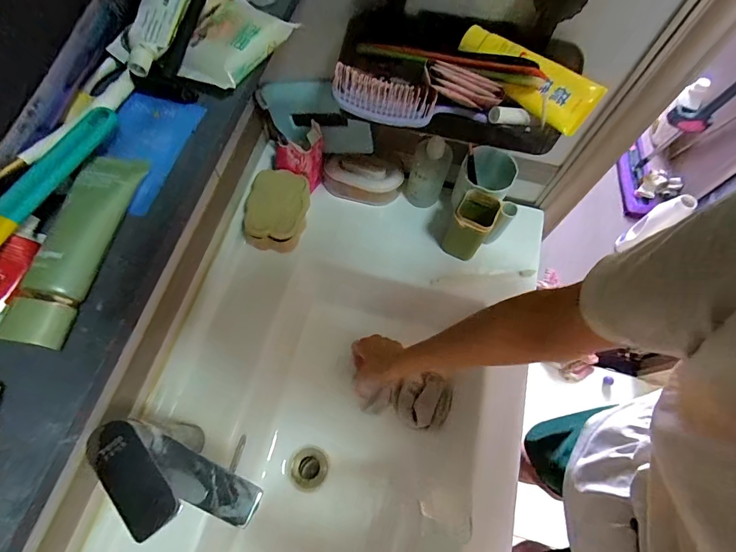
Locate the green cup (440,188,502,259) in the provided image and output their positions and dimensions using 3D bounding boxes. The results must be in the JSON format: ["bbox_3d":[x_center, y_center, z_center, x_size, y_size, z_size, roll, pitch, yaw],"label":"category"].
[{"bbox_3d":[0.158,-0.078,0.612,0.060,0.103,0.062,25,69,8],"label":"green cup"}]

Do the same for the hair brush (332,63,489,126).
[{"bbox_3d":[0.045,-0.195,0.434,0.165,0.024,0.057,9,67,2],"label":"hair brush"}]

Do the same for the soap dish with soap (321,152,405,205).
[{"bbox_3d":[-0.010,-0.162,0.669,0.133,0.057,0.064,21,68,7],"label":"soap dish with soap"}]

